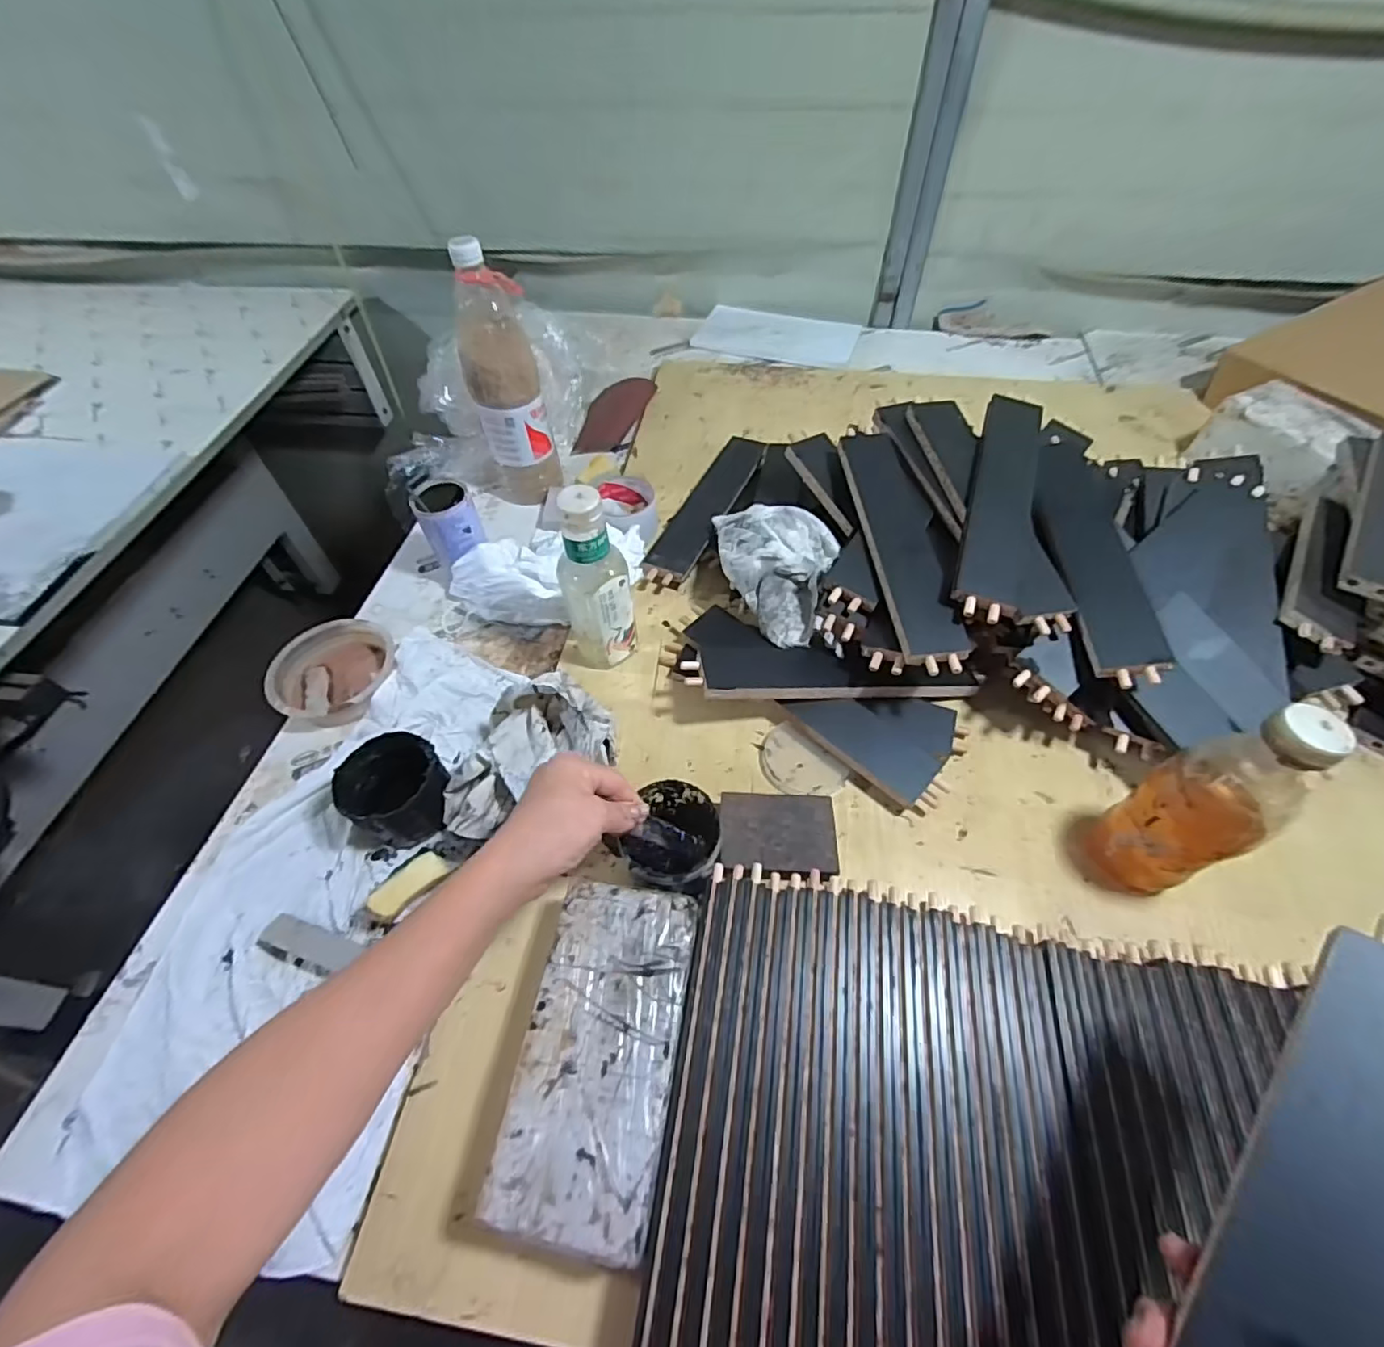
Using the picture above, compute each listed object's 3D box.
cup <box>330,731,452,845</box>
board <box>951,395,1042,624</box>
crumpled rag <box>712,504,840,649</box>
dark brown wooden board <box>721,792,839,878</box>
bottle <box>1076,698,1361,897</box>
[{"bbox_3d":[-0.265,0.107,0.543,0.087,0.070,0.080,-1,54,2],"label":"cup"},{"bbox_3d":[0.302,-0.173,0.582,0.058,0.014,0.294,16,61,10],"label":"board"},{"bbox_3d":[0.087,-0.118,0.647,0.131,0.054,0.178,4,54,5],"label":"crumpled rag"},{"bbox_3d":[0.075,0.137,0.514,0.098,0.010,0.080,2,45,3],"label":"dark brown wooden board"},{"bbox_3d":[0.372,0.103,0.442,0.062,0.211,0.072,-21,56,-12],"label":"bottle"}]

